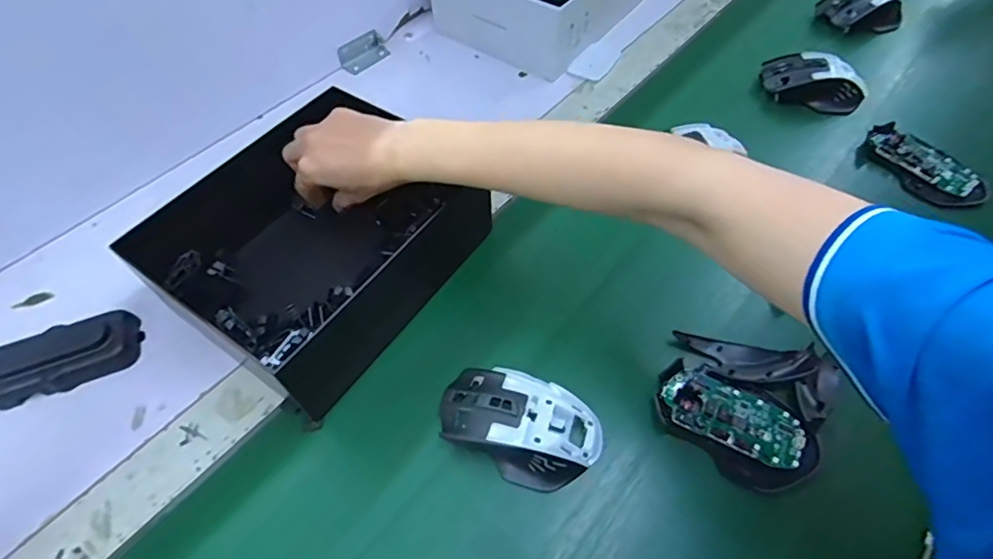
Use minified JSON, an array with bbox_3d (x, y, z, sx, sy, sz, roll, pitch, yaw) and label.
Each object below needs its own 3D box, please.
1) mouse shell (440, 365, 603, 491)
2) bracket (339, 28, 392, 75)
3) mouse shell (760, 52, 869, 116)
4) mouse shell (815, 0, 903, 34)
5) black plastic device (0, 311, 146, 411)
[{"bbox_3d":[0.017,0.101,0.370,0.113,0.030,0.068,20,58,13],"label":"mouse shell"},{"bbox_3d":[-0.164,-0.280,0.644,0.030,0.024,0.061,38,63,23],"label":"bracket"},{"bbox_3d":[0.353,-0.219,0.583,0.106,0.043,0.056,25,59,16],"label":"mouse shell"},{"bbox_3d":[0.452,-0.332,0.658,0.097,0.048,0.058,37,63,22],"label":"mouse shell"},{"bbox_3d":[-0.341,0.060,0.413,0.105,0.019,0.053,-17,57,-12],"label":"black plastic device"}]

